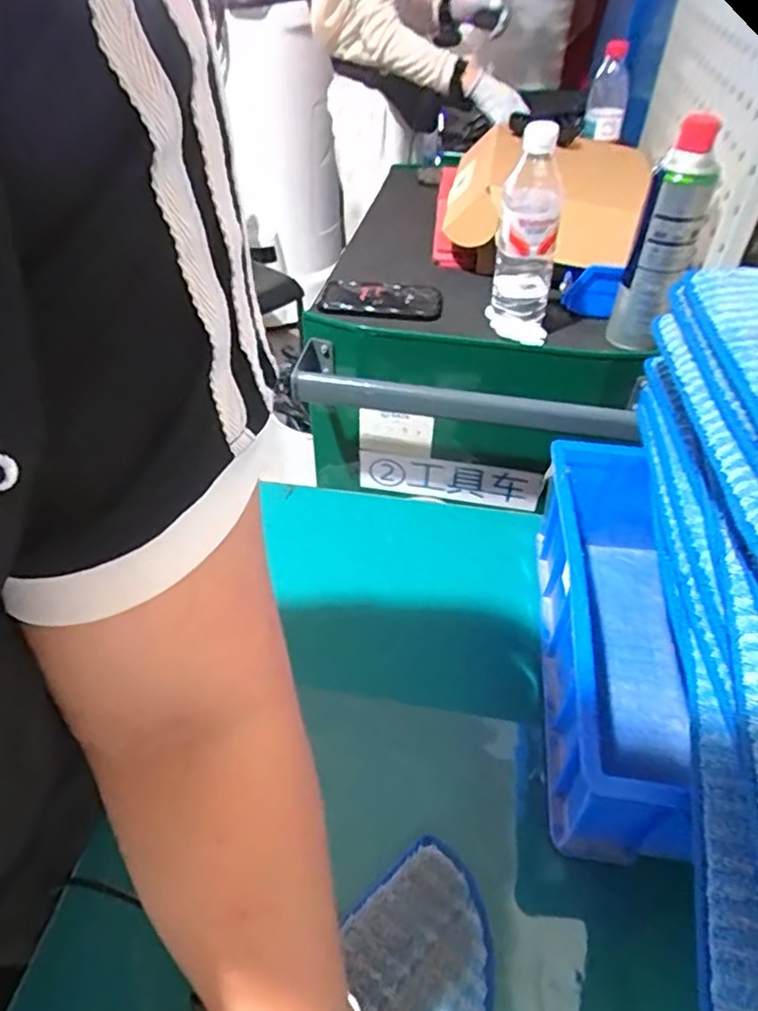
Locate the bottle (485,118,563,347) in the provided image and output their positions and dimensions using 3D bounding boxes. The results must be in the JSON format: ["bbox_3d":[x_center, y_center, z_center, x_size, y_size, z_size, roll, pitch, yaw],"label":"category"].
[{"bbox_3d":[0.166,-0.289,0.685,0.071,0.220,0.065,10,45,10],"label":"bottle"}]

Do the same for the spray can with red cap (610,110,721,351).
[{"bbox_3d":[0.303,-0.270,0.656,0.066,0.215,0.066,17,46,17],"label":"spray can with red cap"}]

